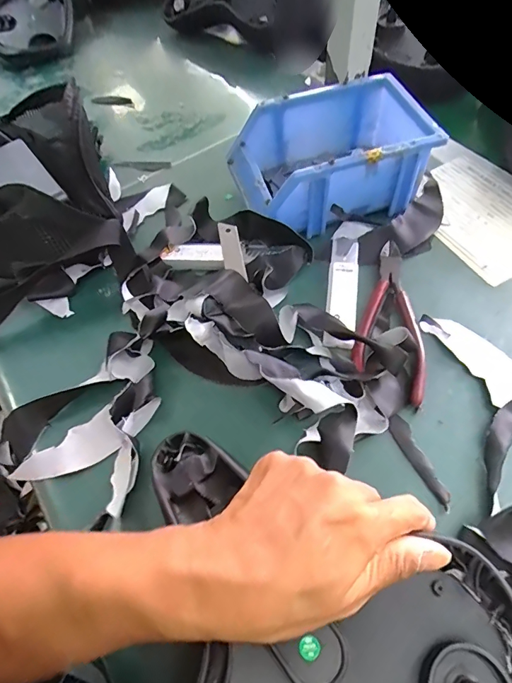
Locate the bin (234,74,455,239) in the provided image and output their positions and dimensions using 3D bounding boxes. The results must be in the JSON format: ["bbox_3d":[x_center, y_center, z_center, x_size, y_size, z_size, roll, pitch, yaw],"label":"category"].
[{"bbox_3d":[0.073,-0.180,0.408,0.181,0.075,0.121,-13,59,-4],"label":"bin"}]

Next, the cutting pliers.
[{"bbox_3d":[0.113,-0.024,0.351,0.052,0.010,0.157,7,60,8],"label":"cutting pliers"}]

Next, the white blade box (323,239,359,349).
[{"bbox_3d":[0.076,-0.047,0.365,0.025,0.012,0.113,6,60,7],"label":"white blade box"}]

